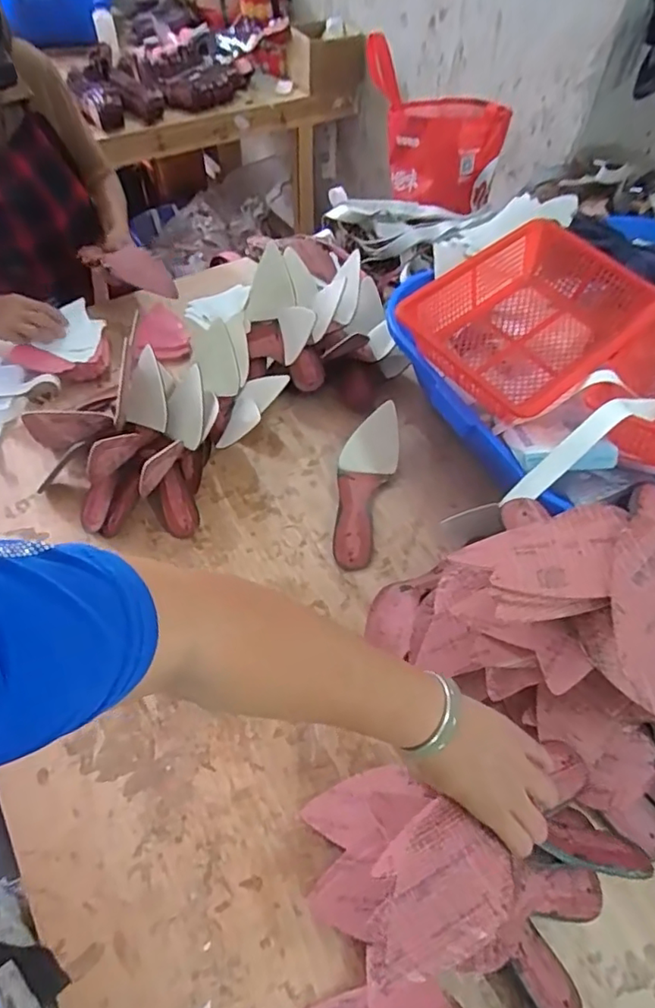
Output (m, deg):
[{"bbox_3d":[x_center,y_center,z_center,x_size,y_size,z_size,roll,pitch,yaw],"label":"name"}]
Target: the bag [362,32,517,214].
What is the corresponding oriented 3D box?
[{"bbox_3d":[0.217,-0.756,1.139,0.284,0.211,0.230,3,54,0],"label":"bag"}]

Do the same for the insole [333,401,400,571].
[{"bbox_3d":[0.052,-0.026,0.810,0.084,0.052,0.255,11,70,5],"label":"insole"}]

